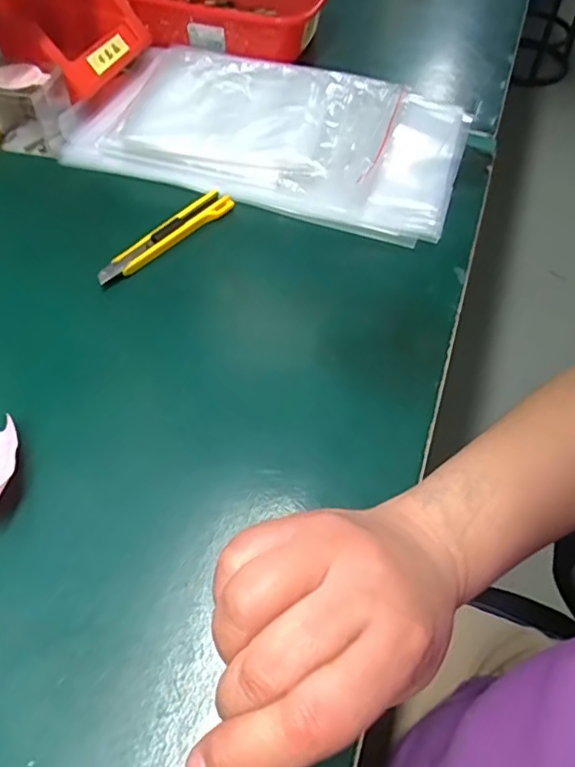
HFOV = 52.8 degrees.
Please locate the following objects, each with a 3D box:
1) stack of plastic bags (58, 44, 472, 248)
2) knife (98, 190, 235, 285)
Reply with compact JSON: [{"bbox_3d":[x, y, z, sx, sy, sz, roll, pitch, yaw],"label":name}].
[{"bbox_3d":[-0.019,-0.229,0.513,0.344,0.048,0.187,17,55,9],"label":"stack of plastic bags"},{"bbox_3d":[-0.094,-0.113,0.445,0.023,0.013,0.124,39,61,23],"label":"knife"}]

